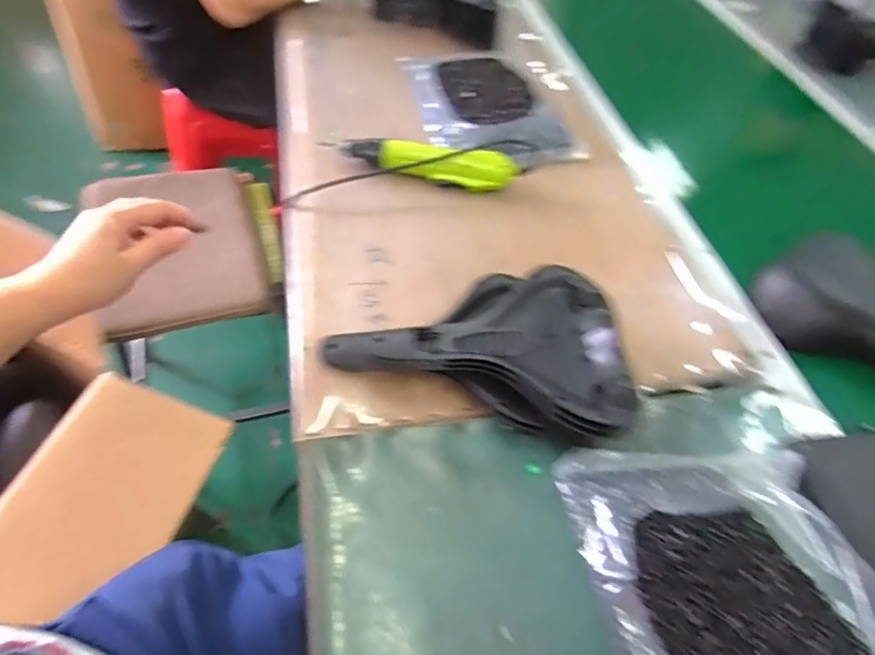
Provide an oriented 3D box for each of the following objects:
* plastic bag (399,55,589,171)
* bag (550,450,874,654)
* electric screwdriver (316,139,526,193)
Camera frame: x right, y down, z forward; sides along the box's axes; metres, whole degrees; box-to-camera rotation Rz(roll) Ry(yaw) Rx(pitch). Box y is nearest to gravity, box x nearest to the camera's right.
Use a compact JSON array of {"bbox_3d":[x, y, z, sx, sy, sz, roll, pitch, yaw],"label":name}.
[{"bbox_3d":[0.075,-0.347,0.817,0.208,0.034,0.288,-9,54,-15],"label":"plastic bag"},{"bbox_3d":[0.247,0.226,0.399,0.227,0.035,0.294,-5,53,-12],"label":"bag"},{"bbox_3d":[-0.016,-0.226,0.704,0.267,0.039,0.049,3,52,-1],"label":"electric screwdriver"}]

